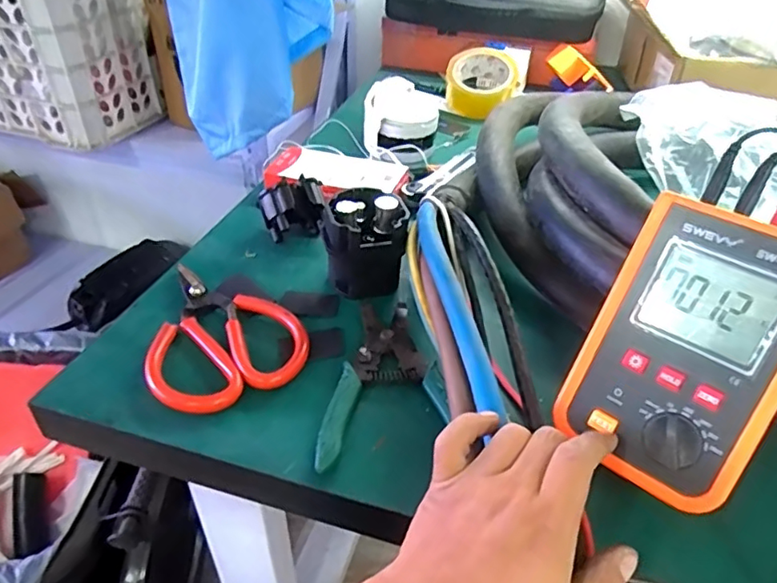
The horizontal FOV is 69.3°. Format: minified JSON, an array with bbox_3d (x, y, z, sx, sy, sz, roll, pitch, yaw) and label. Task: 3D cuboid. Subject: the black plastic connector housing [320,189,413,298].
[{"bbox_3d":[-0.021,-0.040,0.476,0.068,0.074,0.066,-4,38,-8],"label":"black plastic connector housing"}]

